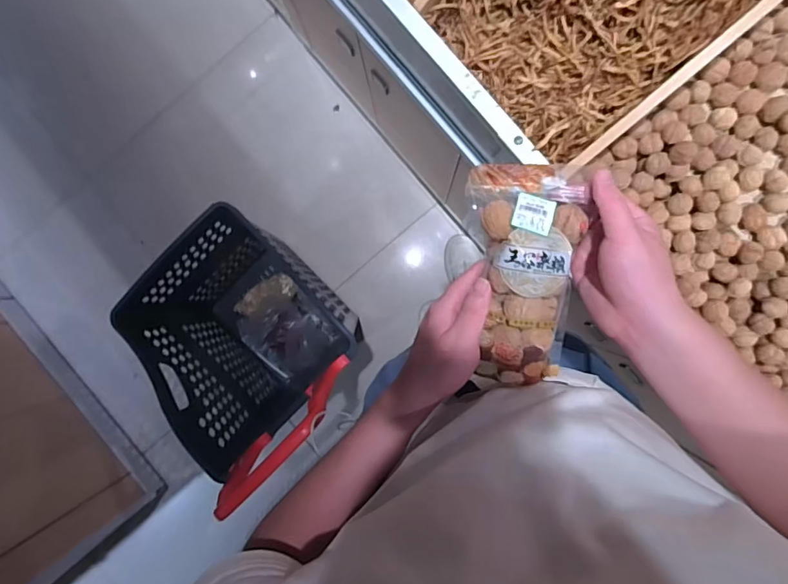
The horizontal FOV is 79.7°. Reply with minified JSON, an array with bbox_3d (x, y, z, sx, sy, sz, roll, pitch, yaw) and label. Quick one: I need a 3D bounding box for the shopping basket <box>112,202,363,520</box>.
[{"bbox_3d":[-0.335,0.086,1.052,0.463,0.750,0.359,44,93,0],"label":"shopping basket"}]

